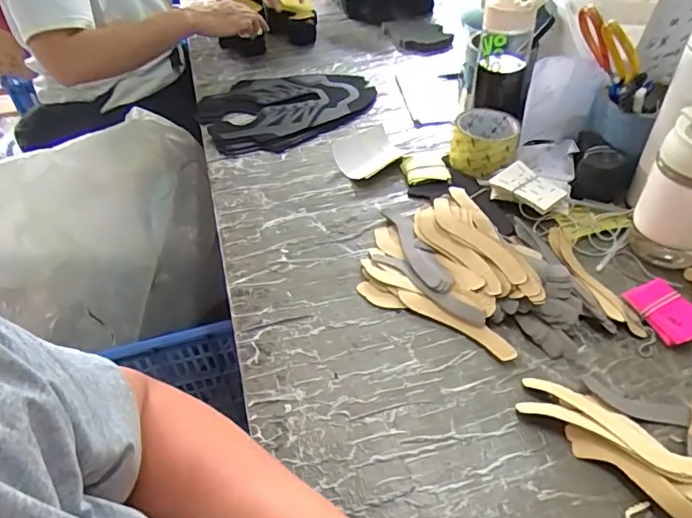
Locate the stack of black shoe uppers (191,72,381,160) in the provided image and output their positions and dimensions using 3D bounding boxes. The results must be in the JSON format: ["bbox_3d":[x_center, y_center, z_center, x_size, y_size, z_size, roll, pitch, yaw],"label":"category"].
[{"bbox_3d":[-0.098,-0.266,0.898,0.295,0.022,0.241,-23,47,-18],"label":"stack of black shoe uppers"}]

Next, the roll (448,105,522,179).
[{"bbox_3d":[0.191,-0.158,0.719,0.086,0.059,0.088,13,47,18],"label":"roll"}]

